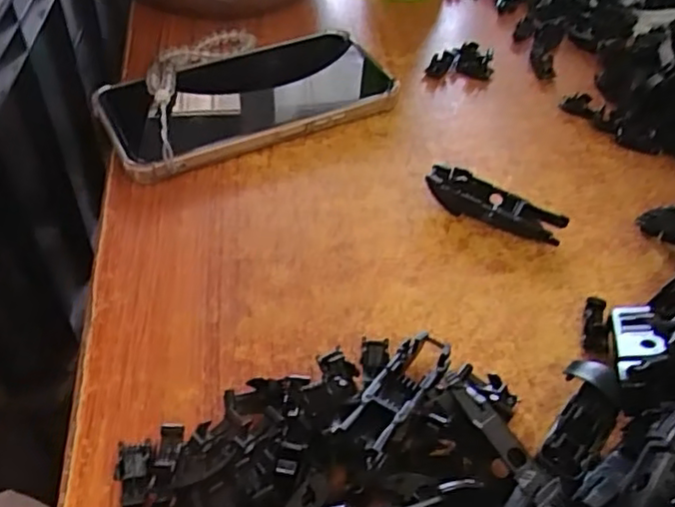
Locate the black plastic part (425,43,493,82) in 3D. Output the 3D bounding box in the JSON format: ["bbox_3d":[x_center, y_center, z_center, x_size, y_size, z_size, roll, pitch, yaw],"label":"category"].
[{"bbox_3d":[0.081,-0.127,0.438,0.041,0.010,0.029,7,48,4],"label":"black plastic part"}]

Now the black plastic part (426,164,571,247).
[{"bbox_3d":[0.080,-0.025,0.340,0.070,0.016,0.019,25,52,19],"label":"black plastic part"}]

